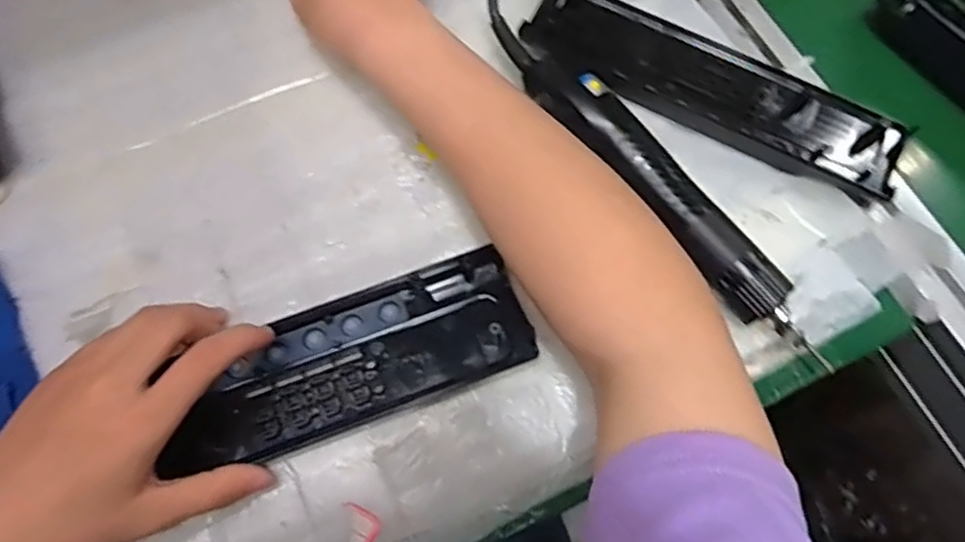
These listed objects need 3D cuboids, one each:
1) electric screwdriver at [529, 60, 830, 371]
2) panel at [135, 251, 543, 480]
[{"bbox_3d":[0.107,-0.041,0.388,0.032,0.041,0.225,-38,73,-12],"label":"electric screwdriver"},{"bbox_3d":[-0.071,0.051,0.364,0.193,0.014,0.069,-24,71,-9],"label":"panel"}]

